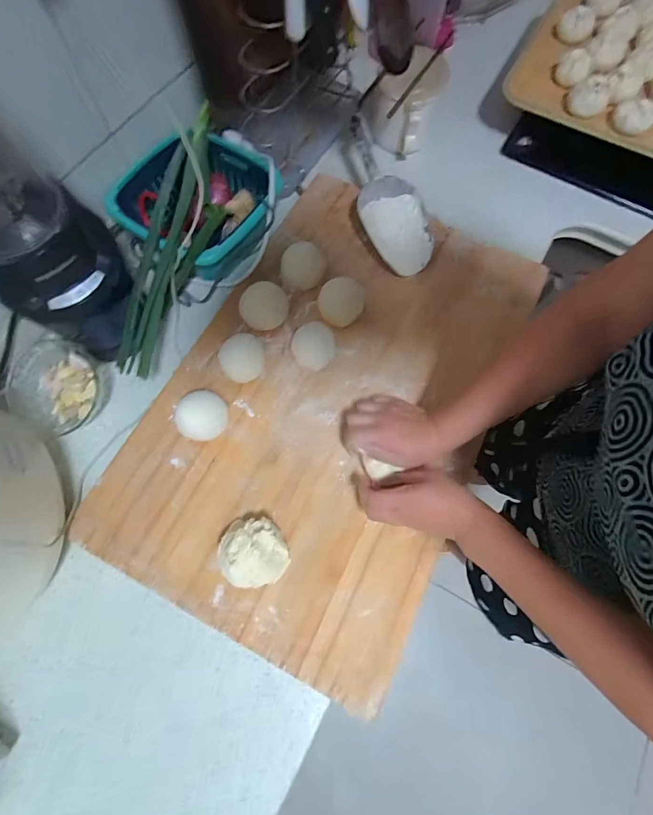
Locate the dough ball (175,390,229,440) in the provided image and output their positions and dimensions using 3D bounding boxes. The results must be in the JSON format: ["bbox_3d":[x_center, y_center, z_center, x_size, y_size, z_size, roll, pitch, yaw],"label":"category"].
[{"bbox_3d":[-0.154,0.009,0.474,0.057,0.036,0.057,-2,72,-2],"label":"dough ball"}]

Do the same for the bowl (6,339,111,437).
[{"bbox_3d":[-0.347,-0.027,0.489,0.094,0.067,0.107,28,73,7],"label":"bowl"}]

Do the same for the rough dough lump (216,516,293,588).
[{"bbox_3d":[-0.081,0.161,0.422,0.073,0.049,0.070,1,72,-2],"label":"rough dough lump"}]

